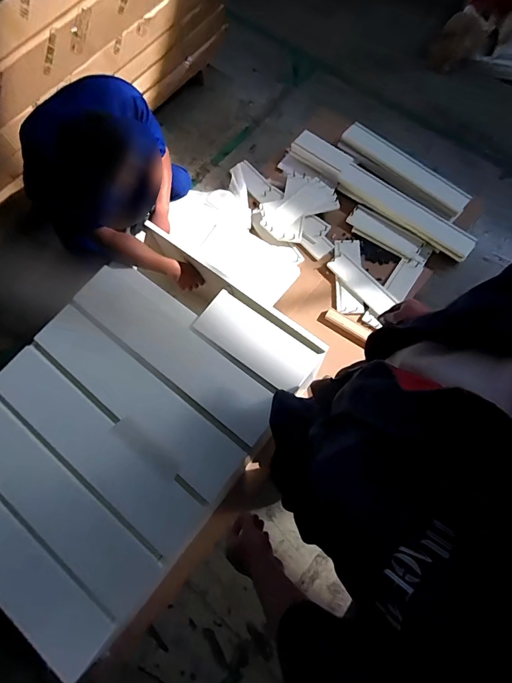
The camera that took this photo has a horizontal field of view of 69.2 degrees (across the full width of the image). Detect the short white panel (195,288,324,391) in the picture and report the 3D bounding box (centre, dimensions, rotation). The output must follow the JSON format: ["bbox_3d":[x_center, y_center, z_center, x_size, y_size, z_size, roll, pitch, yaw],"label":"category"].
[{"bbox_3d":[-0.001,-0.002,1.110,0.358,0.027,0.152,37,78,7],"label":"short white panel"}]

